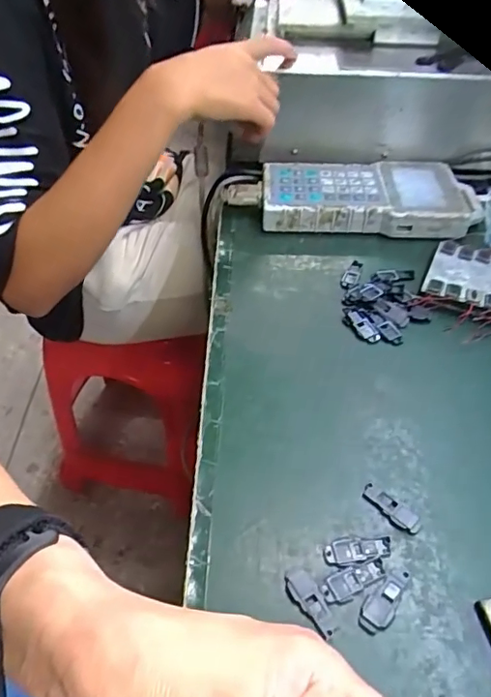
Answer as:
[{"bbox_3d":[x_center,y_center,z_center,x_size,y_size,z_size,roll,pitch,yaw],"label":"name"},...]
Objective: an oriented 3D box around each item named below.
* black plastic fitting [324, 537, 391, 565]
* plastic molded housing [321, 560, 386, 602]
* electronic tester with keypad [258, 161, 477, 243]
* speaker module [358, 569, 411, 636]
[{"bbox_3d":[0.067,0.119,0.322,0.041,0.004,0.014,-7,46,-8],"label":"black plastic fitting"},{"bbox_3d":[0.062,0.132,0.309,0.040,0.004,0.013,-16,48,-15],"label":"plastic molded housing"},{"bbox_3d":[0.130,-0.161,0.566,0.223,0.030,0.103,2,45,1],"label":"electronic tester with keypad"},{"bbox_3d":[0.078,0.140,0.302,0.016,0.004,0.042,27,51,24],"label":"speaker module"}]

